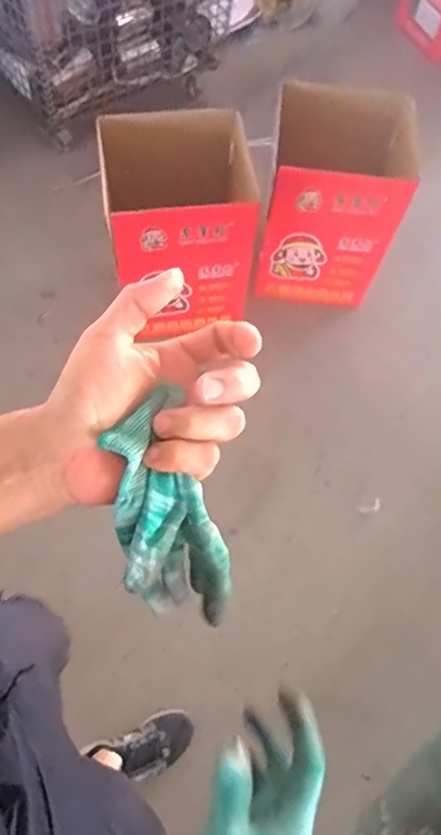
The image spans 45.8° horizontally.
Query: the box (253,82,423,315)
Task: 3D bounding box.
[{"bbox_3d":[0.357,-0.672,1.655,0.407,0.490,0.400,11,65,2],"label":"box"}]

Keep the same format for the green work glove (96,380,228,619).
[{"bbox_3d":[-0.035,0.066,0.325,0.059,0.050,0.142,-21,113,-11],"label":"green work glove"}]

